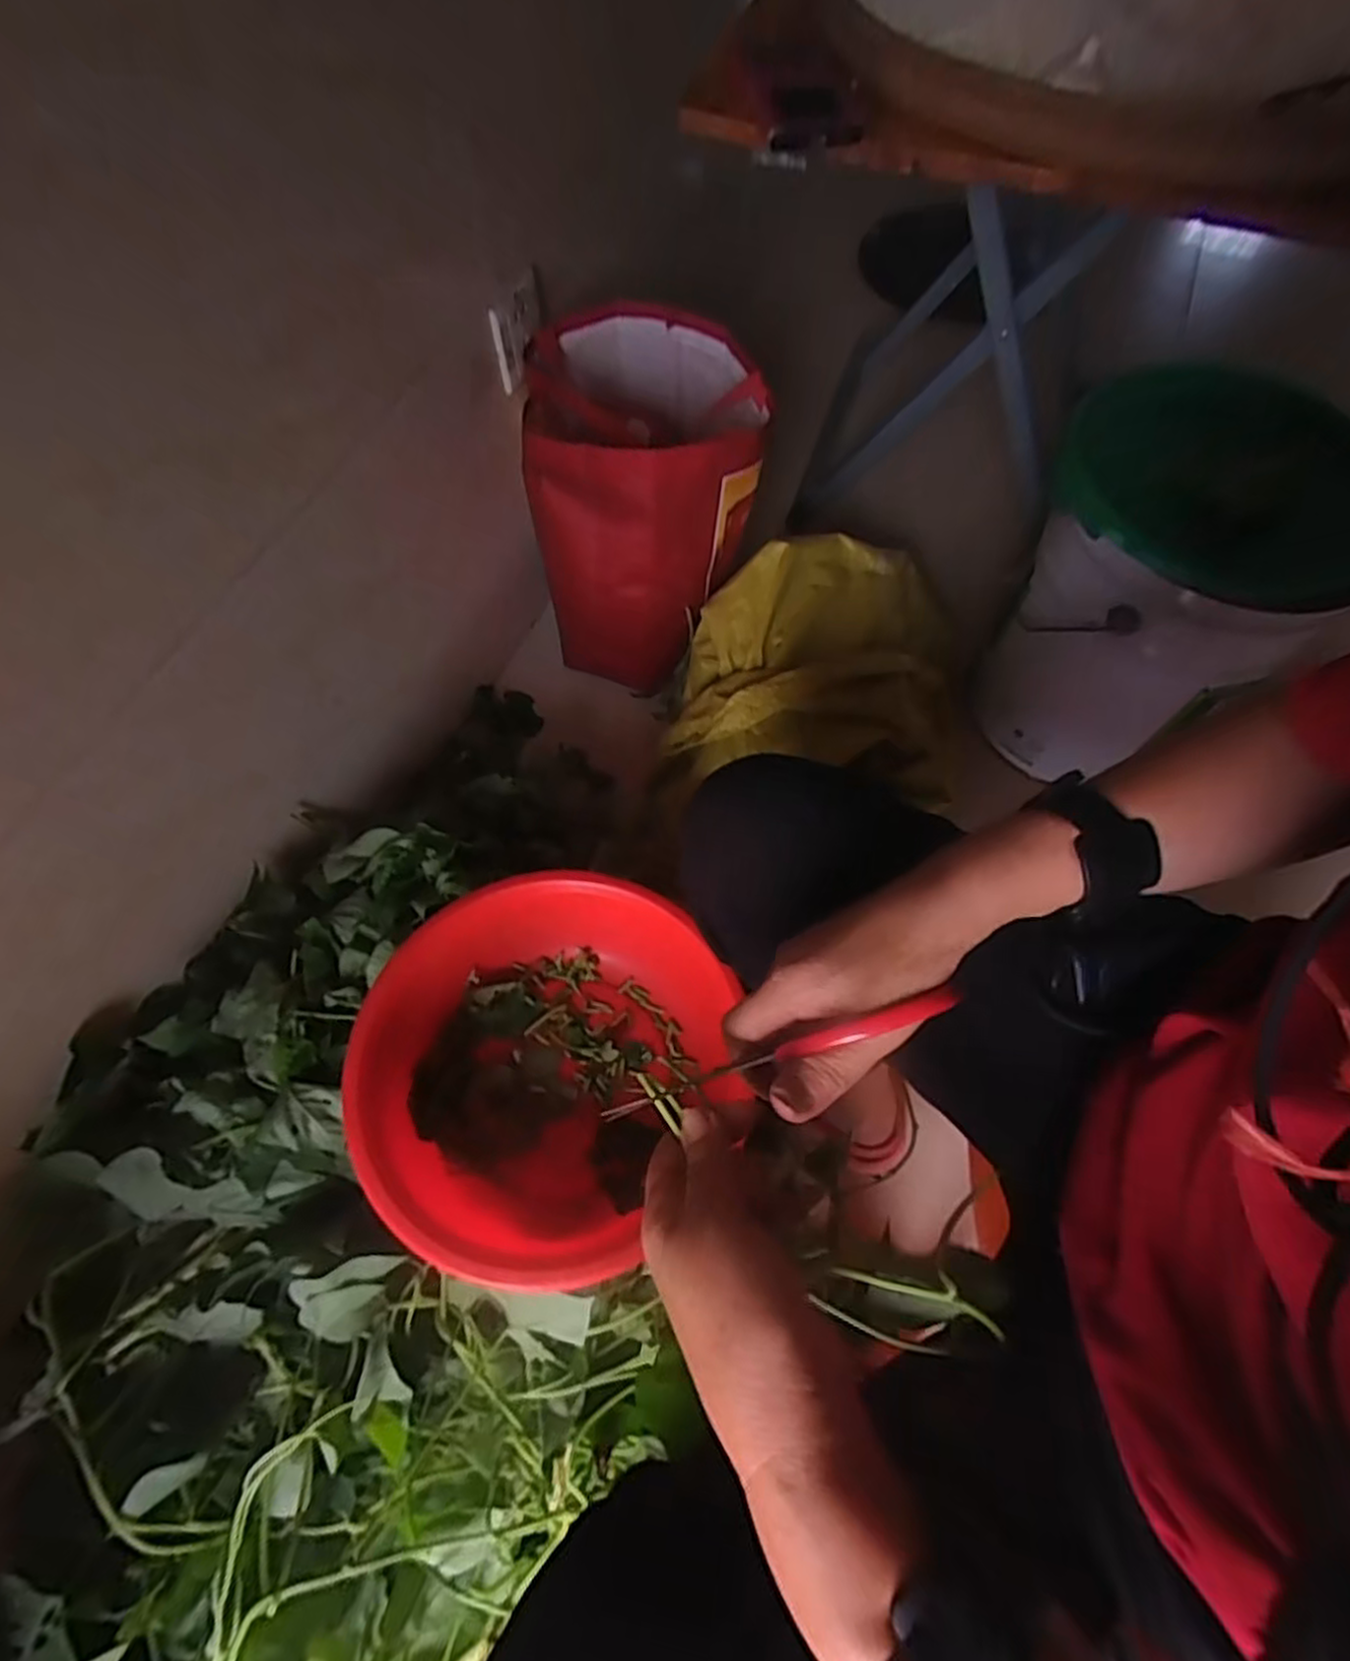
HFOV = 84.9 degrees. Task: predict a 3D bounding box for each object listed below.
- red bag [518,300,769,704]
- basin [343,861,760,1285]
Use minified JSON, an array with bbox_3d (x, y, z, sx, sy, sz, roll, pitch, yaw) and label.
[{"bbox_3d":[-0.039,-0.481,1.060,0.287,0.378,0.356,-2,65,0],"label":"red bag"},{"bbox_3d":[-0.094,0.176,0.578,0.271,0.123,0.266,0,65,1],"label":"basin"}]

